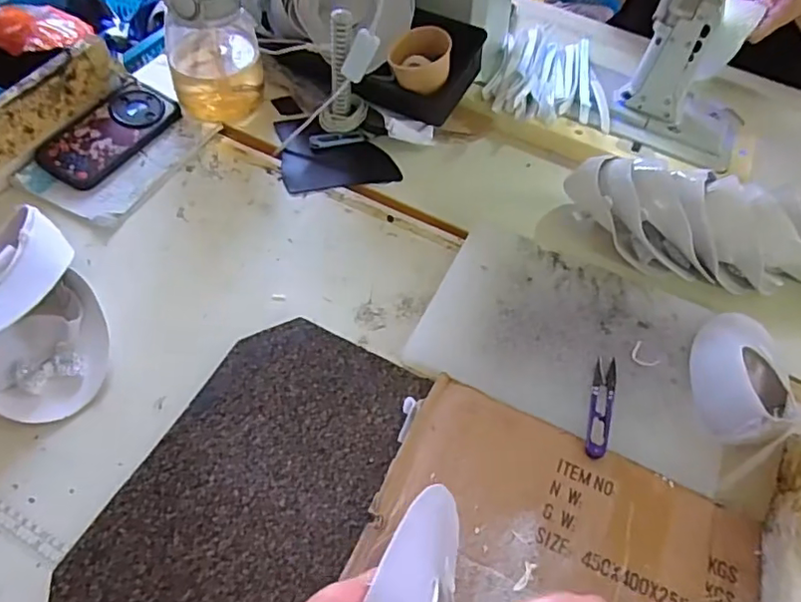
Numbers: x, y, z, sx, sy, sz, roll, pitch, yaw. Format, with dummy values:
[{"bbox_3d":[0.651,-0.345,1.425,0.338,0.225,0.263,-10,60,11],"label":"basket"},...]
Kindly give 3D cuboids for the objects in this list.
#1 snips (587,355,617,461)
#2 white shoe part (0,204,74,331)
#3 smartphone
[{"bbox_3d":[0.183,0.096,0.527,0.019,0.004,0.100,15,57,8],"label":"snips"},{"bbox_3d":[-0.370,-0.016,0.554,0.087,0.057,0.155,6,56,0],"label":"white shoe part"},{"bbox_3d":[-0.357,-0.207,0.711,0.091,0.017,0.169,33,62,3],"label":"smartphone"}]

